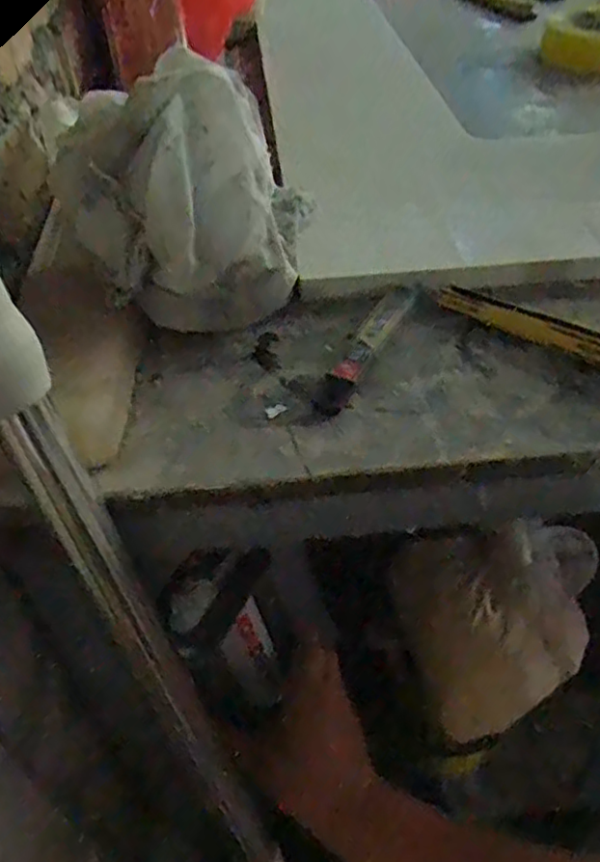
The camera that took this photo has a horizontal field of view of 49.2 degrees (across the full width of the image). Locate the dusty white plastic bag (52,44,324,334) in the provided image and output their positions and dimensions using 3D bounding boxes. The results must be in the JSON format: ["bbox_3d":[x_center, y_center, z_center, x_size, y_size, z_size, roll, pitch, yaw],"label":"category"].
[{"bbox_3d":[-0.055,-0.112,0.328,0.110,0.117,0.087,-6,45,-3],"label":"dusty white plastic bag"}]

